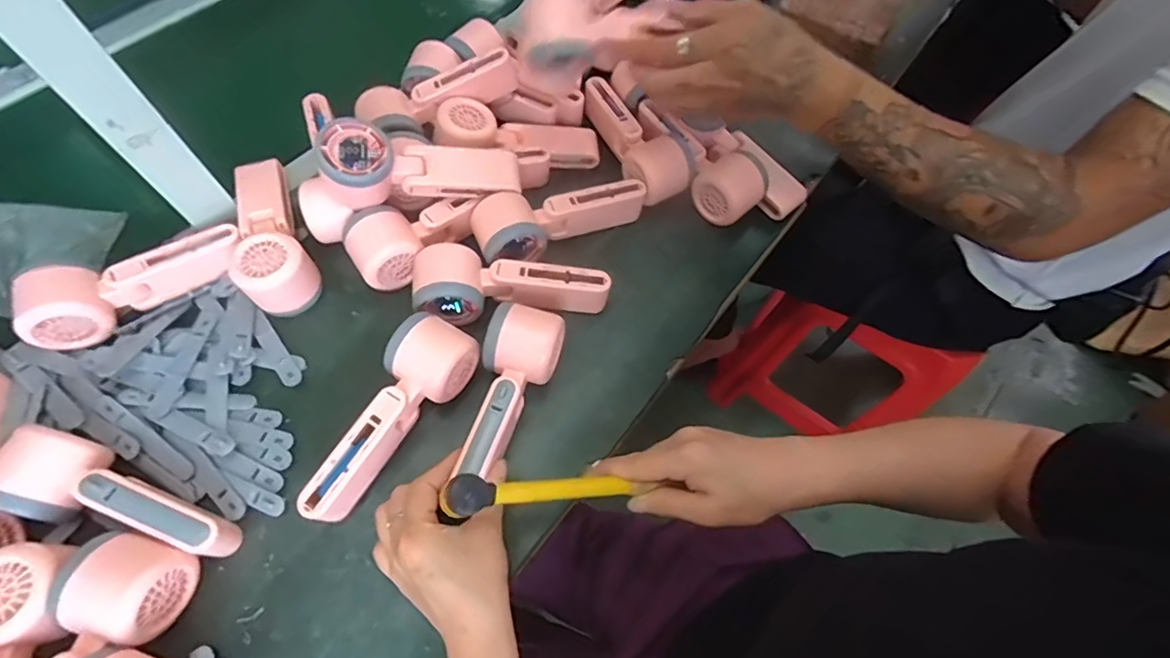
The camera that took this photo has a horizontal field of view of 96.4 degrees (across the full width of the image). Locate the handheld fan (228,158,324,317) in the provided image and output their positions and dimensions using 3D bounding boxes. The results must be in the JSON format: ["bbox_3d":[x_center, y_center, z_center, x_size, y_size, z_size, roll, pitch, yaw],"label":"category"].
[{"bbox_3d":[-0.287,-0.087,0.478,0.054,0.057,0.170,-22,64,-13],"label":"handheld fan"}]

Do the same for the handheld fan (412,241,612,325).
[{"bbox_3d":[-0.065,-0.042,0.472,0.163,0.059,0.059,-8,62,-6],"label":"handheld fan"}]

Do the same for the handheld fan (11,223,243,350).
[{"bbox_3d":[-0.379,-0.043,0.443,0.169,0.047,0.048,-30,66,-17],"label":"handheld fan"}]

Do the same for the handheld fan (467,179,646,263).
[{"bbox_3d":[-0.022,-0.105,0.505,0.170,0.056,0.057,-21,64,-13],"label":"handheld fan"}]

